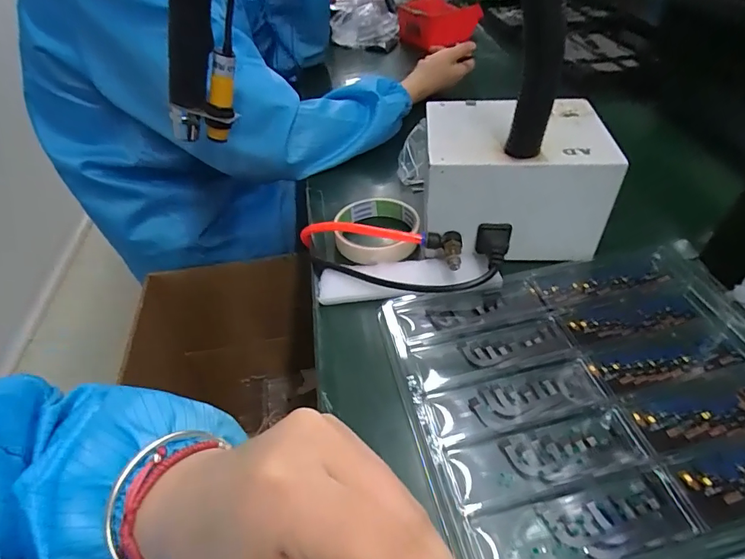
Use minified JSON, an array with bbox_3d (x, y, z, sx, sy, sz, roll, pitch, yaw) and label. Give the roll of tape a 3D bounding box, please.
[{"bbox_3d":[0.005,-0.048,0.441,0.081,0.023,0.089,-2,42,2],"label":"roll of tape"}]

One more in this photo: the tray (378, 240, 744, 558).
[{"bbox_3d":[0.167,0.071,0.319,0.284,0.016,0.221,-11,43,-8],"label":"tray"}]

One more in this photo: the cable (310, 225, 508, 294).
[{"bbox_3d":[0.030,-0.016,0.393,0.186,0.039,0.065,0,43,4],"label":"cable"}]

